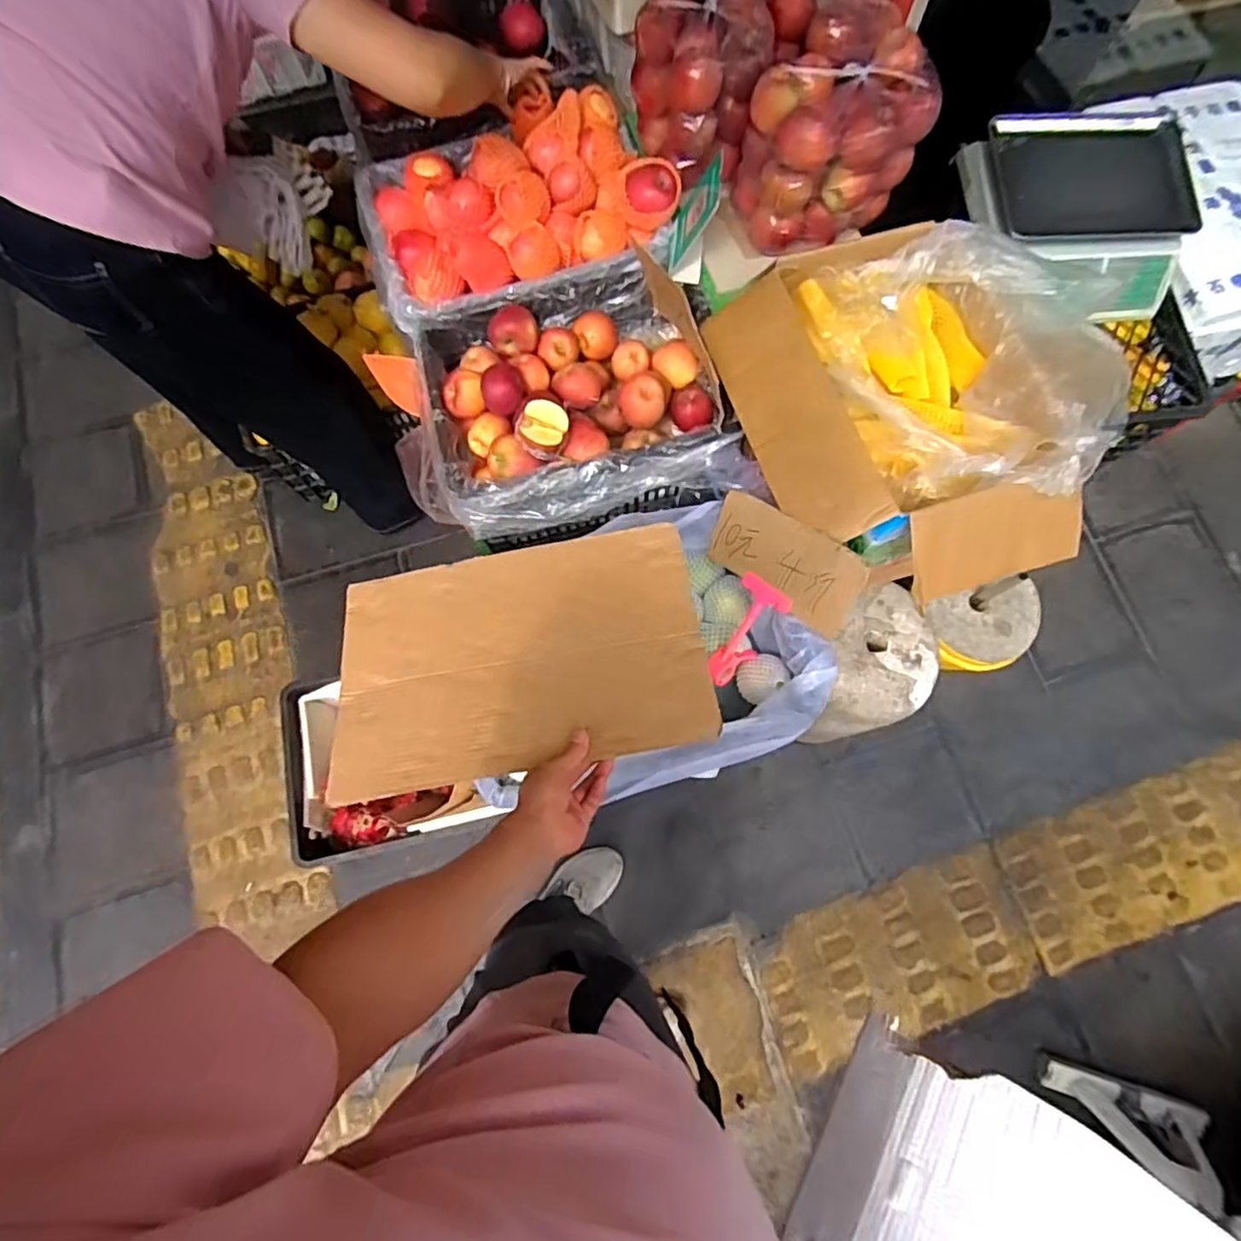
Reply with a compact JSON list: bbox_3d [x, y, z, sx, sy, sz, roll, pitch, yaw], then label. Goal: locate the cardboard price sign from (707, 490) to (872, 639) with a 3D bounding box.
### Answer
[{"bbox_3d":[0.229,-0.087,0.906,0.240,0.011,0.115,40,119,32],"label":"cardboard price sign"}]

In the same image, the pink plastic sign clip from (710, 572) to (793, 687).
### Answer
[{"bbox_3d":[0.184,0.019,0.951,0.076,0.053,0.169,28,110,6],"label":"pink plastic sign clip"}]

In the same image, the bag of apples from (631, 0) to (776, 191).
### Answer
[{"bbox_3d":[0.126,-0.905,1.065,0.211,0.182,0.271,2,74,-1],"label":"bag of apples"}]

